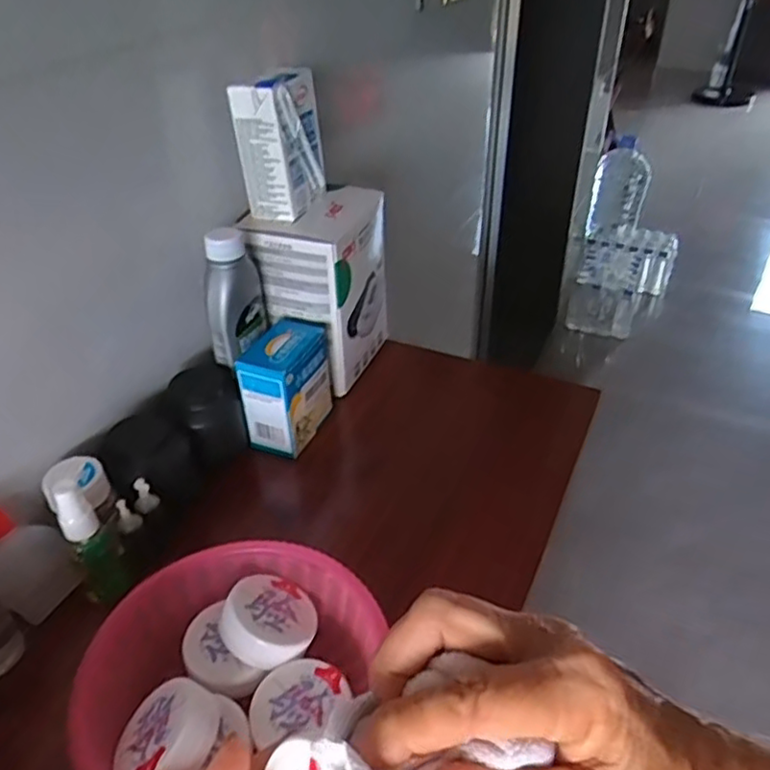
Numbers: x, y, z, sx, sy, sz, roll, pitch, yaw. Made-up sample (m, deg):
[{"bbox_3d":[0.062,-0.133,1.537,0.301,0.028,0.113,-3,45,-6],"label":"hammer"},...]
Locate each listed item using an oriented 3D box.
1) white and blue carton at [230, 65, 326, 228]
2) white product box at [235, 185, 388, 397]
[{"bbox_3d":[-0.086,-0.202,0.553,0.047,0.108,0.059,16,41,21],"label":"white and blue carton"},{"bbox_3d":[-0.059,-0.094,0.628,0.095,0.156,0.118,16,40,20],"label":"white product box"}]

